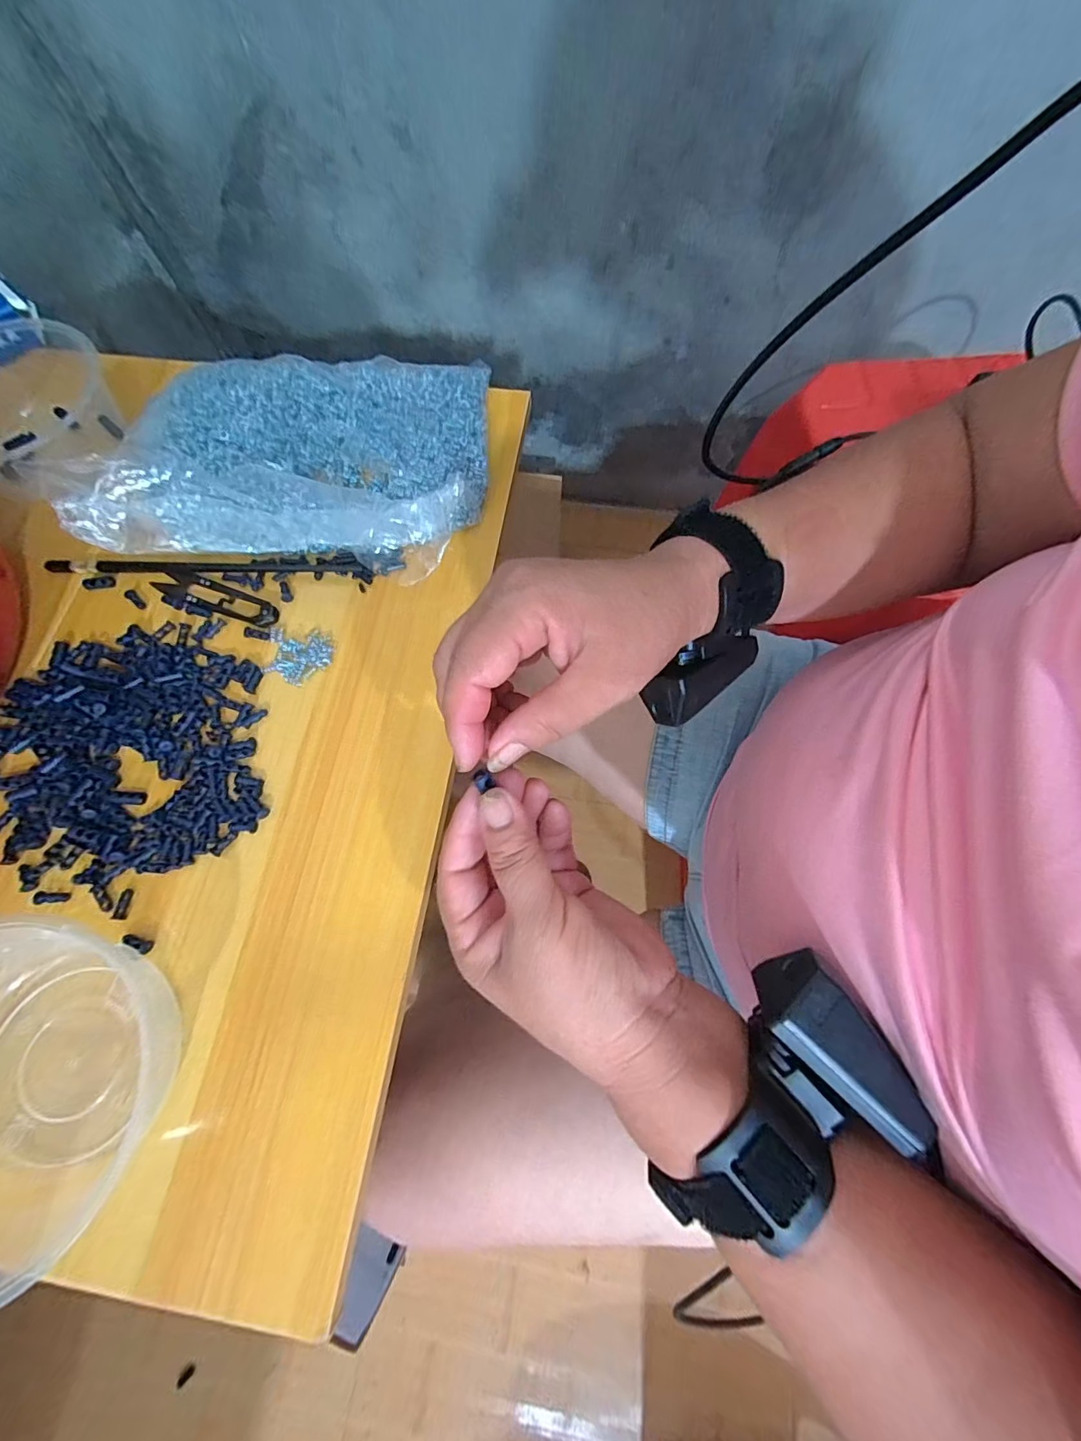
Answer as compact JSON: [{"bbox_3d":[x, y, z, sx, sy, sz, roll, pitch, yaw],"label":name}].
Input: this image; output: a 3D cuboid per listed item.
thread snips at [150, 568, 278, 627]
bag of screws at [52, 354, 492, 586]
[{"bbox_3d":[-0.222,-0.085,0.335,0.093,0.004,0.021,21,71,9],"label":"thread snips"},{"bbox_3d":[-0.169,-0.193,0.355,0.255,0.055,0.181,2,69,2],"label":"bag of screws"}]

